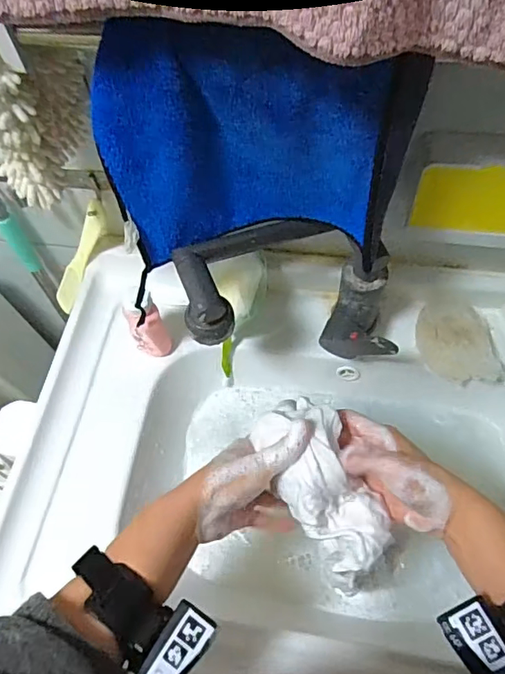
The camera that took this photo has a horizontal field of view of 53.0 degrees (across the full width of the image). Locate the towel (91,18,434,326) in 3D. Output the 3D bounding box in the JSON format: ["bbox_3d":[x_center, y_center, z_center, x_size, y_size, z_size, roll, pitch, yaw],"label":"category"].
[{"bbox_3d":[-0.001,-0.129,0.375,0.219,0.195,0.063,6,60,7],"label":"towel"}]

